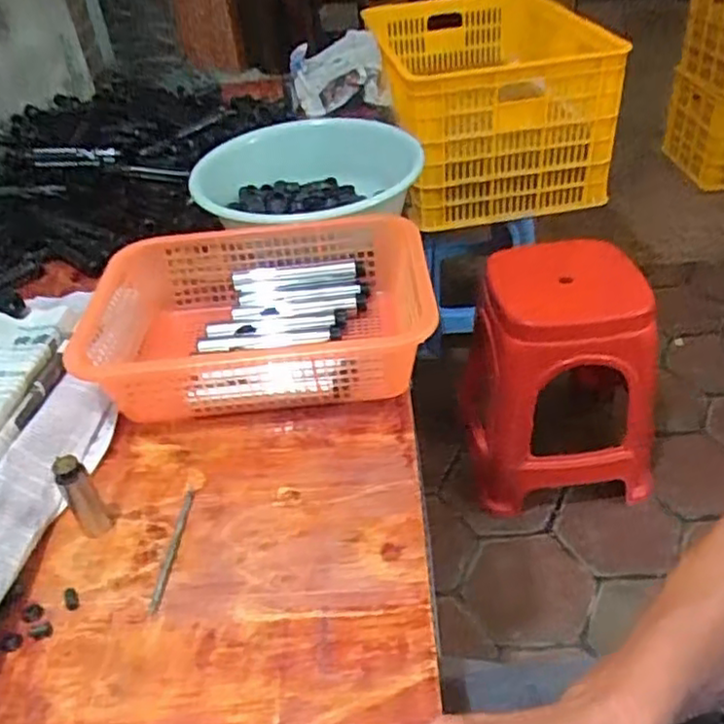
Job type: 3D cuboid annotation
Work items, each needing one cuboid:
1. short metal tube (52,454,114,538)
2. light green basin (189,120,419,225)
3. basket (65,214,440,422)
[{"bbox_3d":[-0.226,0.107,0.548,0.025,0.080,0.025,-24,42,-21],"label":"short metal tube"},{"bbox_3d":[-0.072,-0.245,0.918,0.289,0.101,0.344,-8,38,-2],"label":"light green basin"},{"bbox_3d":[-0.107,-0.043,0.702,0.348,0.091,0.240,-7,39,-1],"label":"basket"}]

